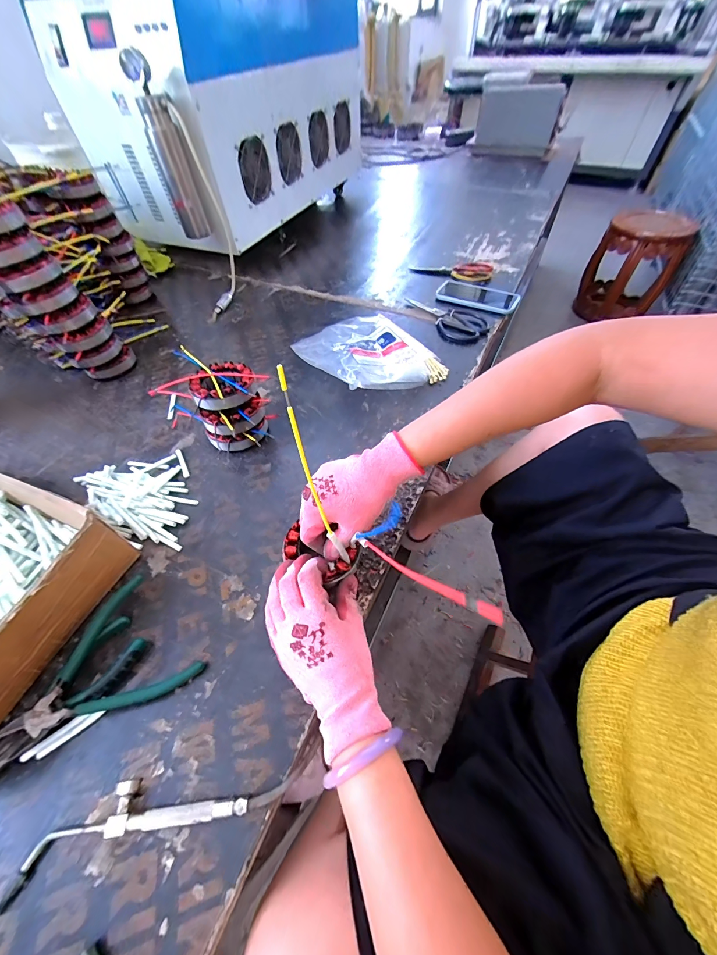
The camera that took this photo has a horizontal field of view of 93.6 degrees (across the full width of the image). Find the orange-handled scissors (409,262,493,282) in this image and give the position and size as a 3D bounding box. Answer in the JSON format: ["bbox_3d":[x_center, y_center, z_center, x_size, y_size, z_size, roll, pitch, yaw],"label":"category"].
[{"bbox_3d":[0.224,-0.504,0.824,0.197,0.010,0.115,7,54,9],"label":"orange-handled scissors"}]

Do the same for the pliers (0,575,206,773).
[{"bbox_3d":[-0.259,0.197,0.310,0.177,0.031,0.118,-39,61,-24],"label":"pliers"}]

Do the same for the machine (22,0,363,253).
[{"bbox_3d":[-0.301,-0.979,0.912,0.381,0.368,0.835,21,57,17],"label":"machine"}]

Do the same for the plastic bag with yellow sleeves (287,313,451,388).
[{"bbox_3d":[0.011,-0.237,0.603,0.195,0.057,0.252,-26,56,-15],"label":"plastic bag with yellow sleeves"}]

